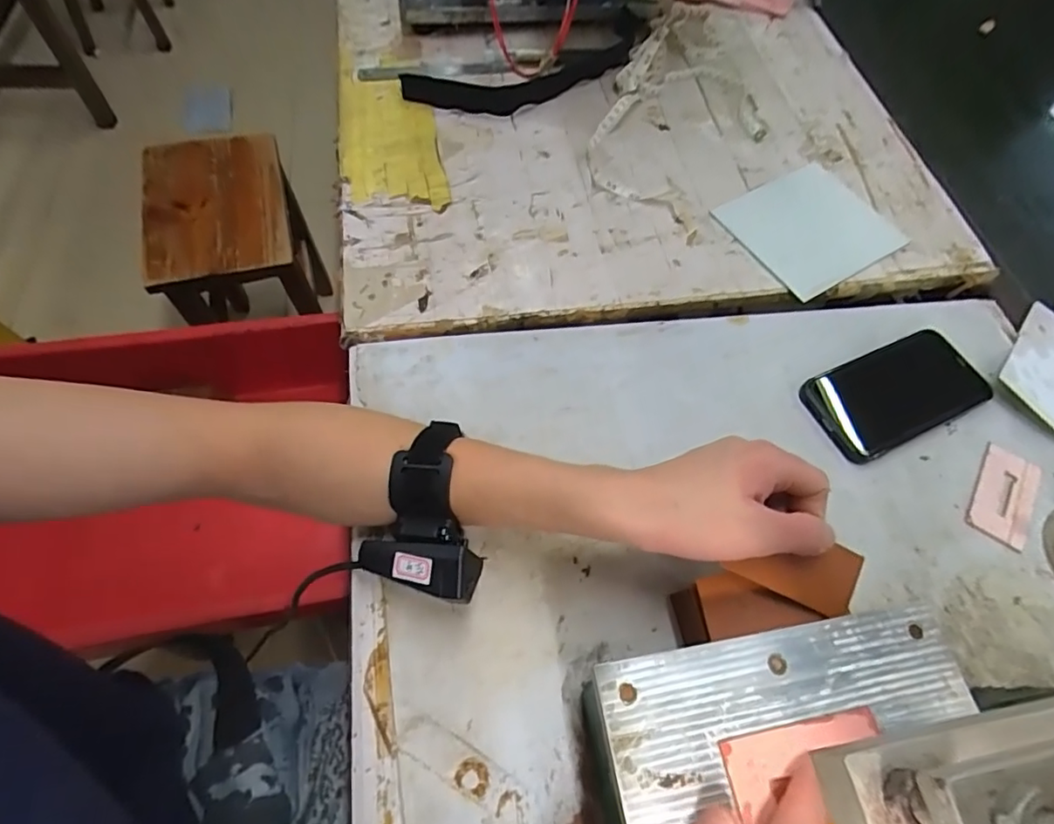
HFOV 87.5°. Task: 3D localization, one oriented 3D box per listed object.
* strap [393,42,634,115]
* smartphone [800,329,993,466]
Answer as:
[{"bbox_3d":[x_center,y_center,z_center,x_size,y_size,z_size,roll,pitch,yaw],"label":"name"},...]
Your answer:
[{"bbox_3d":[0.000,-0.353,0.582,0.256,0.034,0.057,-18,65,-12],"label":"strap"},{"bbox_3d":[0.300,-0.015,0.449,0.155,0.015,0.074,-22,66,-14],"label":"smartphone"}]

